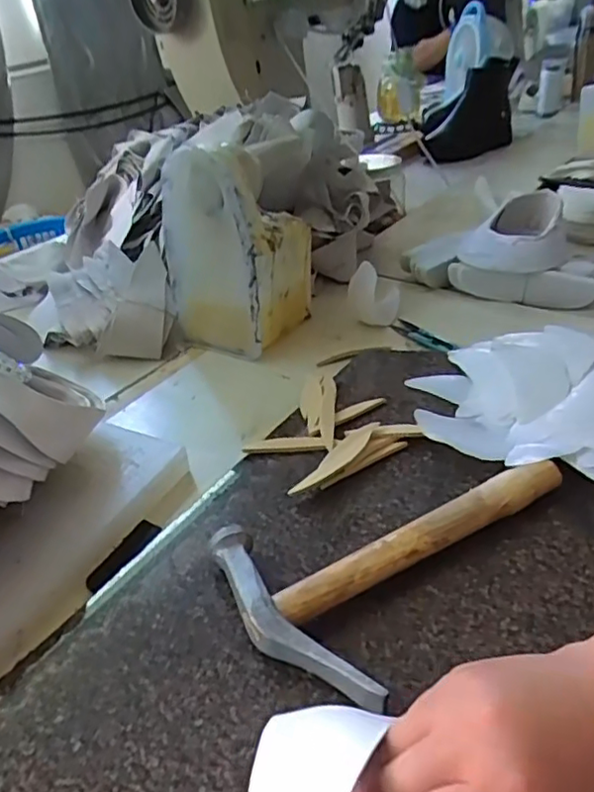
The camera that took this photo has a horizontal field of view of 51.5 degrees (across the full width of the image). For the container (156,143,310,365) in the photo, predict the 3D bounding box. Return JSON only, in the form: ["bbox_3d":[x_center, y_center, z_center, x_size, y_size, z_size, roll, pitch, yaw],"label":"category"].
[{"bbox_3d":[-0.064,-0.164,0.665,0.113,0.206,0.117,16,40,26],"label":"container"}]

